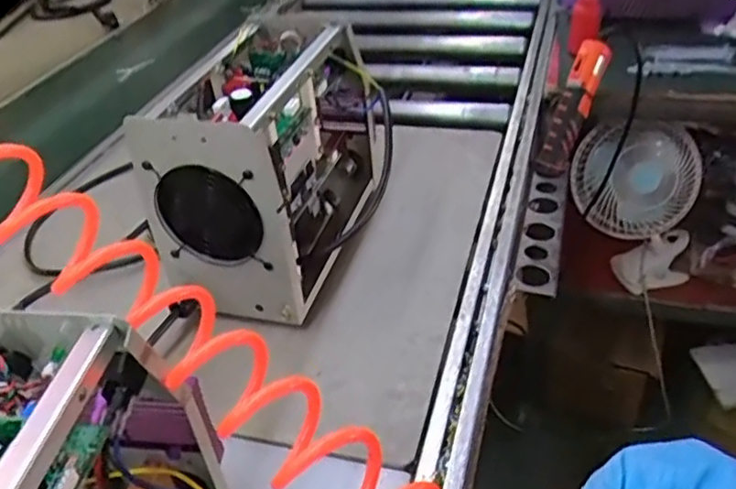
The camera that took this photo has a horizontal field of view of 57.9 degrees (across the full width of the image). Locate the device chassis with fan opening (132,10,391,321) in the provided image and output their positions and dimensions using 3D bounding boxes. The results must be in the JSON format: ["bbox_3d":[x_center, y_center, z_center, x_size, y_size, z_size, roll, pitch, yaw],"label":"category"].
[{"bbox_3d":[-0.099,-0.094,0.771,0.170,0.242,0.307,6,38,18],"label":"device chassis with fan opening"}]

